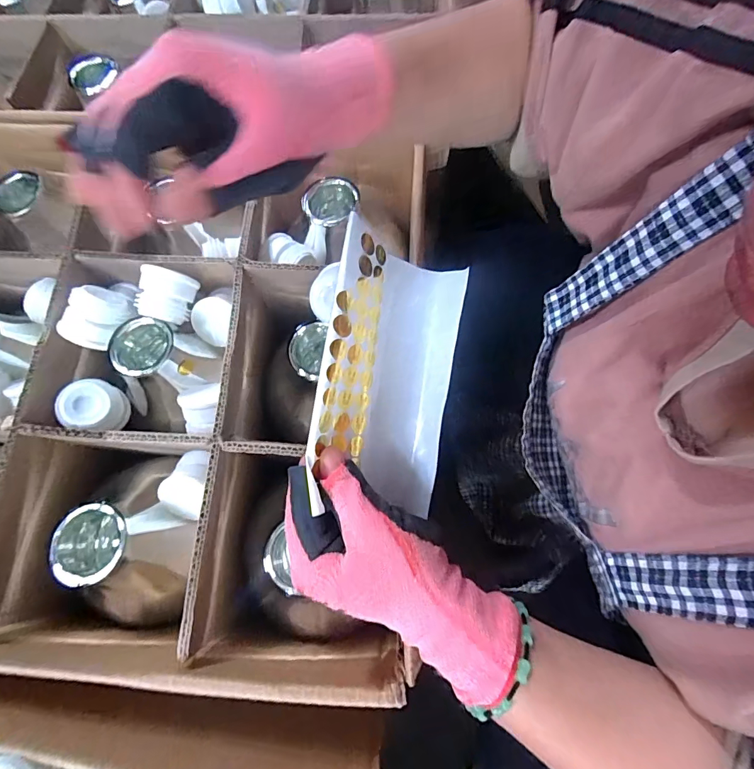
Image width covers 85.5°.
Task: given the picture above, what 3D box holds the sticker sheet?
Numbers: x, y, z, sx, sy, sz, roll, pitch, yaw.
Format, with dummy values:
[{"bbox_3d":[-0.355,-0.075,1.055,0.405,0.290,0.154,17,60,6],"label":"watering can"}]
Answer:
[{"bbox_3d":[0.012,-0.007,0.246,0.030,0.105,0.157,2,82,43],"label":"sticker sheet"}]

